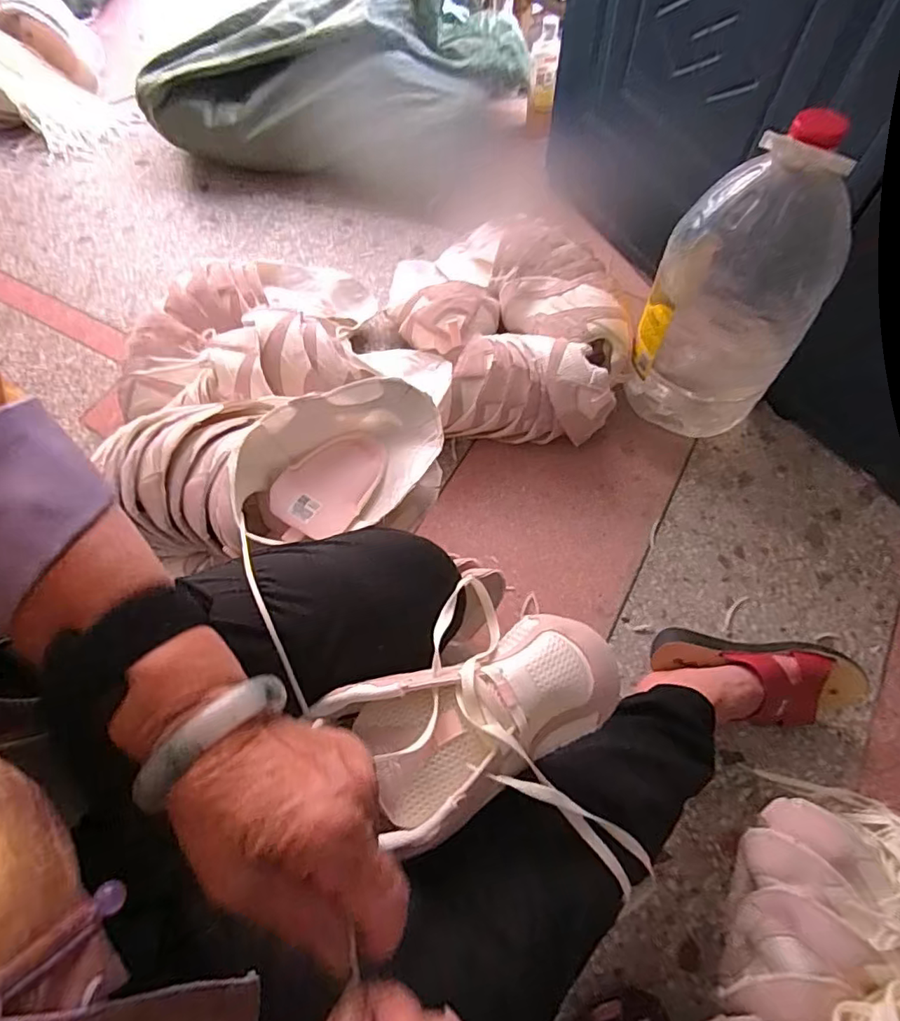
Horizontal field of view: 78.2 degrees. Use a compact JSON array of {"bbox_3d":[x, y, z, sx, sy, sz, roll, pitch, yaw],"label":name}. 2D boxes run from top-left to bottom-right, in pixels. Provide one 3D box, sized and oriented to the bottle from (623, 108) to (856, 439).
[{"bbox_3d":[0.371,-0.285,0.726,0.187,0.411,0.181,24,67,13],"label":"bottle"}]

